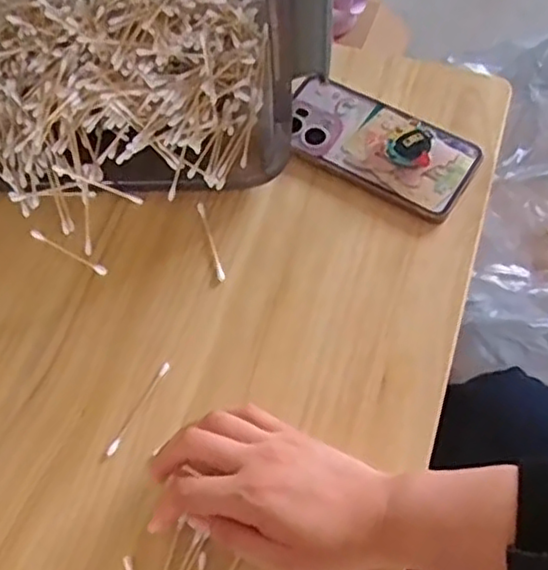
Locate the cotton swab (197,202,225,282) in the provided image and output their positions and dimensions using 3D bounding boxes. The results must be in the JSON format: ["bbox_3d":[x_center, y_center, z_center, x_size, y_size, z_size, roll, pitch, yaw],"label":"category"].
[{"bbox_3d":[-0.048,-0.034,0.515,0.006,0.004,0.072,-16,64,-4],"label":"cotton swab"}]

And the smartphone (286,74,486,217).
[{"bbox_3d":[0.082,-0.115,0.537,0.156,0.022,0.078,29,69,16],"label":"smartphone"}]

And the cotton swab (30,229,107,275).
[{"bbox_3d":[-0.158,-0.026,0.517,0.073,0.004,0.006,27,69,16],"label":"cotton swab"}]

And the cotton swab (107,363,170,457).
[{"bbox_3d":[-0.092,0.085,0.461,0.006,0.005,0.072,26,69,15],"label":"cotton swab"}]

